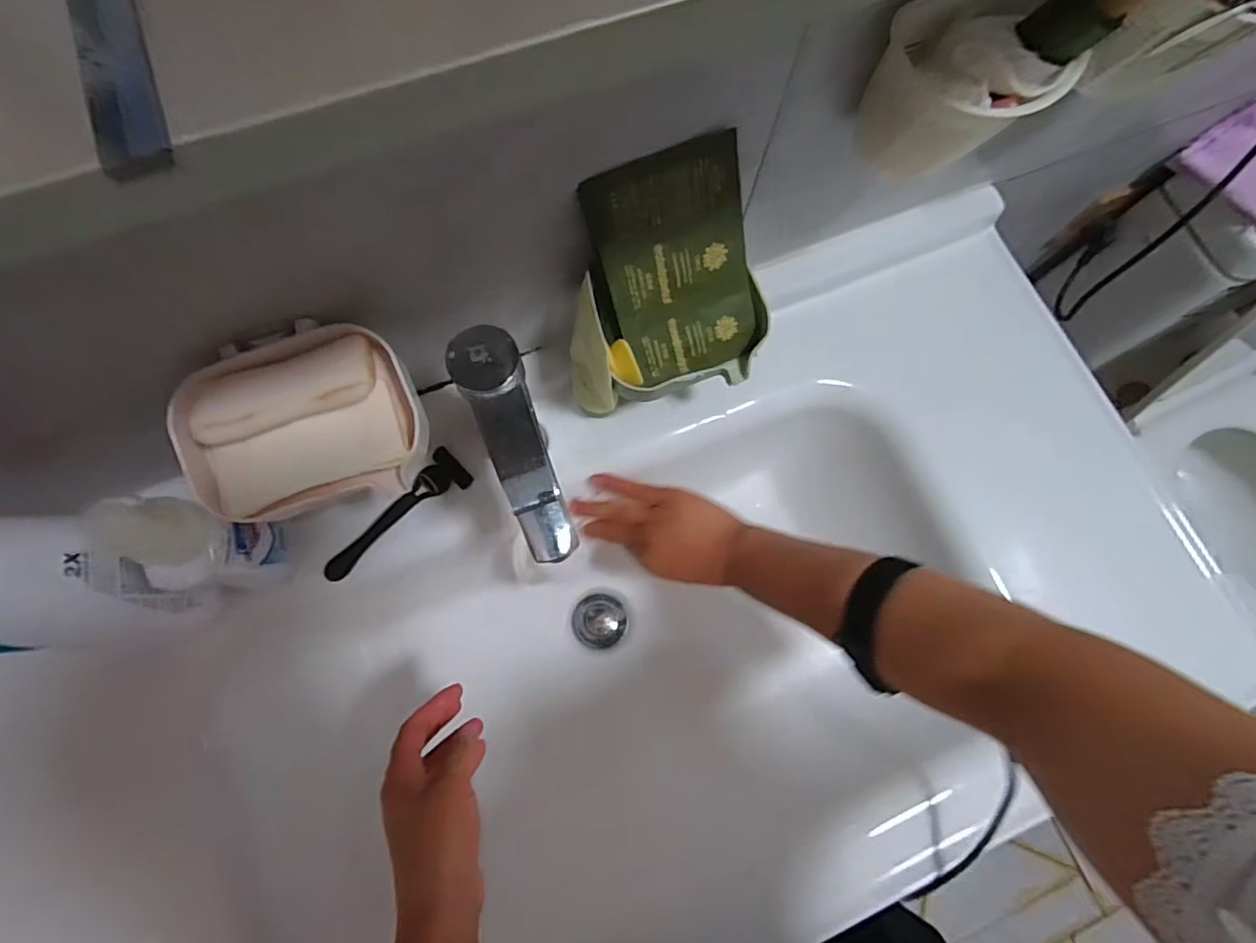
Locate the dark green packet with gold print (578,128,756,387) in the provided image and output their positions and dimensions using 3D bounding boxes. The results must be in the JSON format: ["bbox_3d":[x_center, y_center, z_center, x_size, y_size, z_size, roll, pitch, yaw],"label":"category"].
[{"bbox_3d":[0.036,-0.133,0.382,0.099,0.147,0.009,-23,42,-5],"label":"dark green packet with gold print"}]

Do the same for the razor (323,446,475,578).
[{"bbox_3d":[-0.191,0.039,0.470,0.038,0.021,0.134,43,78,10],"label":"razor"}]

